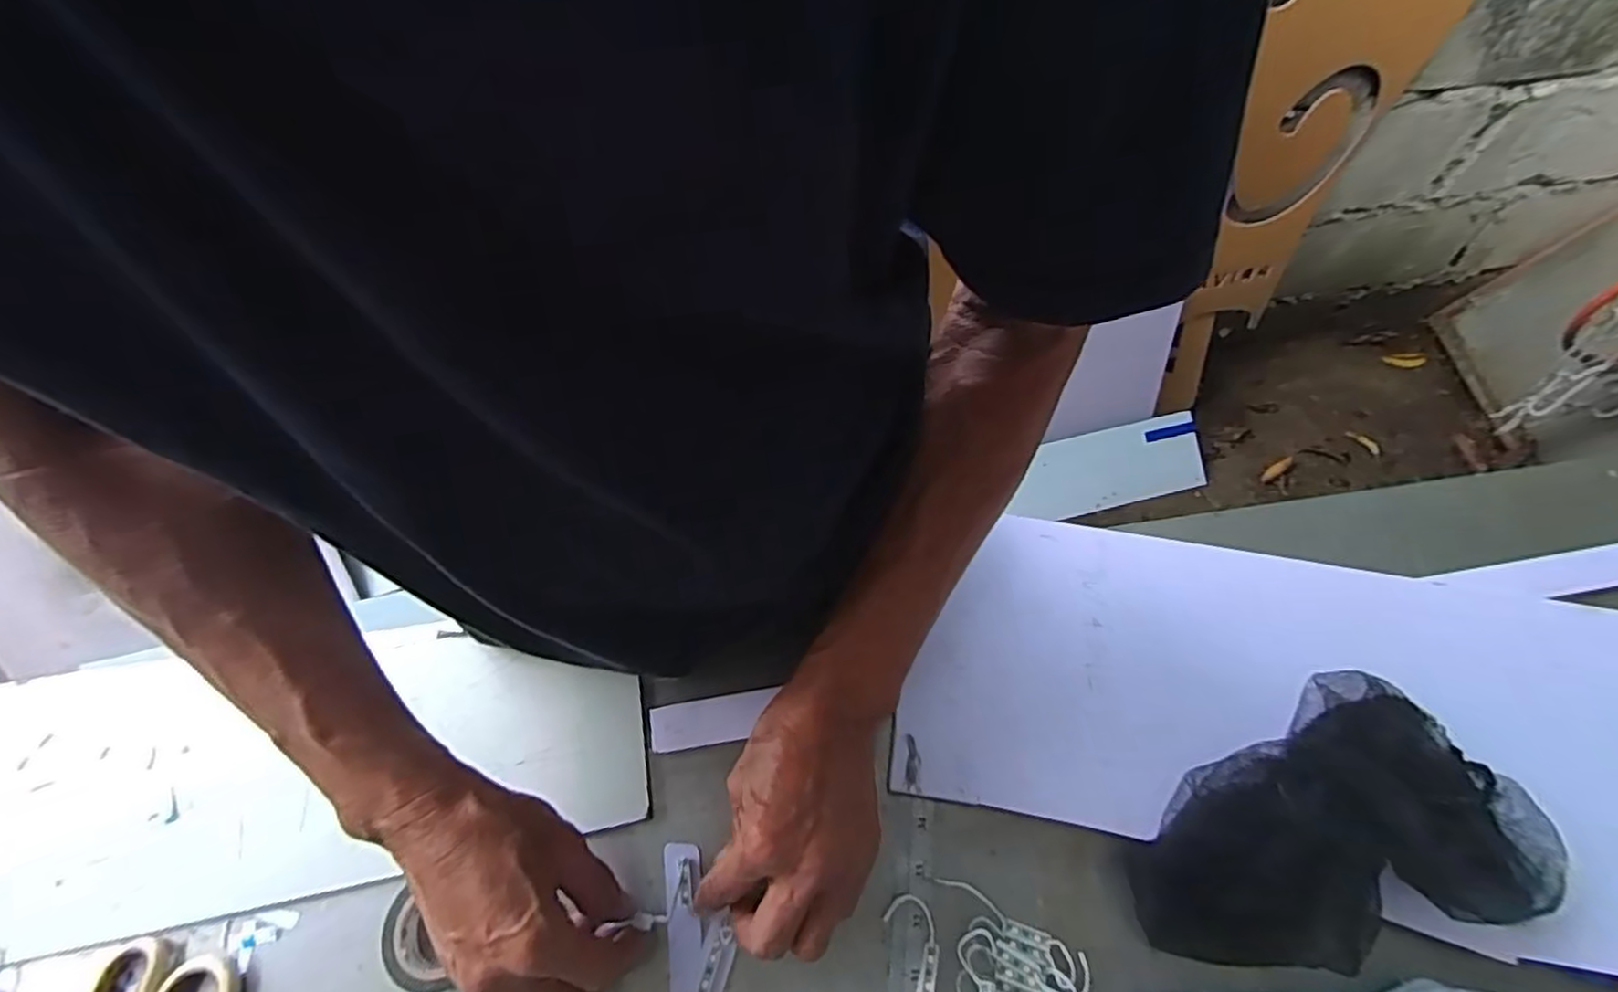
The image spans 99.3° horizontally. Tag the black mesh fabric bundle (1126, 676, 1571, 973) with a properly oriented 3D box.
[{"bbox_3d":[0.286,0.178,0.383,0.217,0.053,0.133,-11,63,-6],"label":"black mesh fabric bundle"}]

